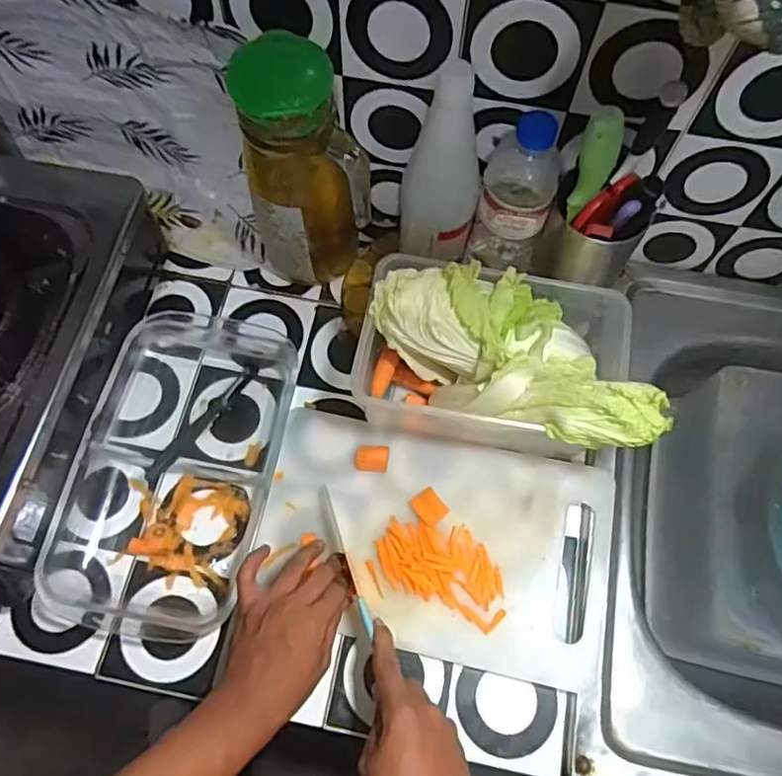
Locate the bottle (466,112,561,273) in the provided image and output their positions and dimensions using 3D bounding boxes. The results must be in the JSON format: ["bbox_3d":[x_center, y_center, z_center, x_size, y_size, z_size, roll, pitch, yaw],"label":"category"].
[{"bbox_3d":[0.114,-0.161,0.571,0.053,0.197,0.066,27,69,10],"label":"bottle"}]

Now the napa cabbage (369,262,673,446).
[{"bbox_3d":[0.107,-0.031,0.555,0.248,0.094,0.115,24,69,9],"label":"napa cabbage"}]

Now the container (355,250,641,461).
[{"bbox_3d":[0.091,-0.032,0.574,0.216,0.122,0.164,8,67,2],"label":"container"}]

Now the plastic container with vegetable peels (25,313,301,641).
[{"bbox_3d":[-0.195,0.066,0.589,0.165,0.049,0.309,13,67,4],"label":"plastic container with vegetable peels"}]

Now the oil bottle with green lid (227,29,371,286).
[{"bbox_3d":[-0.080,-0.184,0.579,0.096,0.240,0.100,-15,68,-7],"label":"oil bottle with green lid"}]

